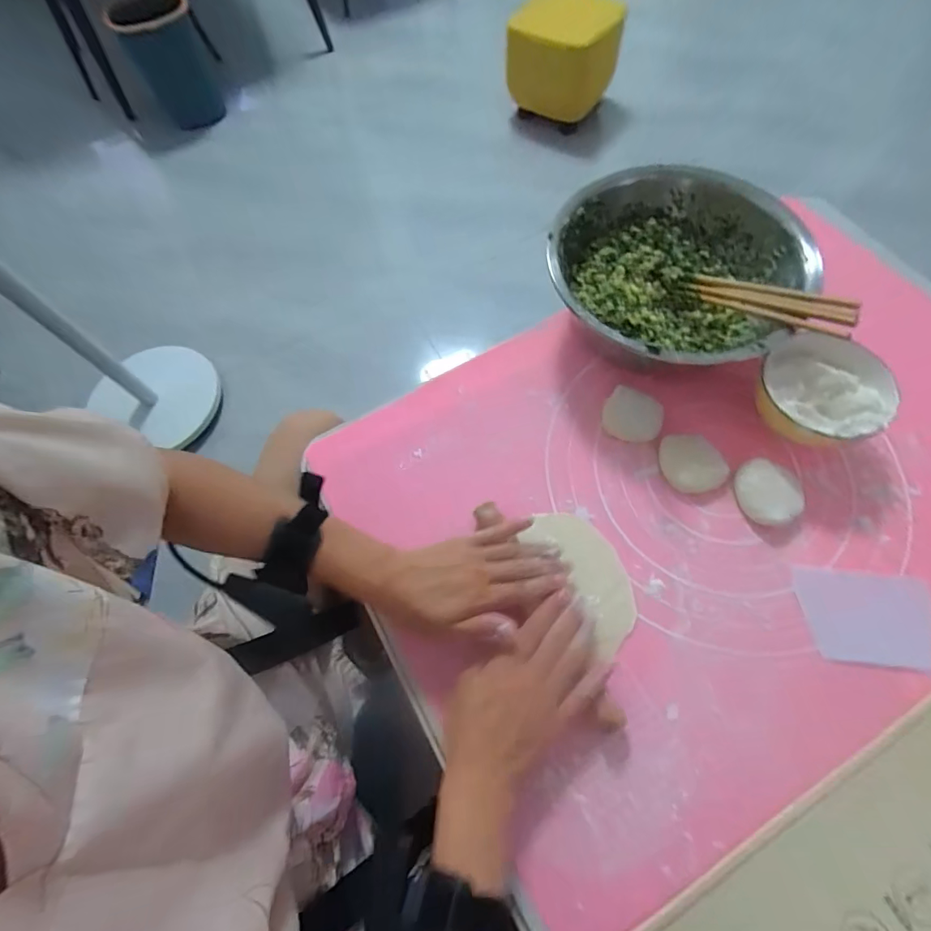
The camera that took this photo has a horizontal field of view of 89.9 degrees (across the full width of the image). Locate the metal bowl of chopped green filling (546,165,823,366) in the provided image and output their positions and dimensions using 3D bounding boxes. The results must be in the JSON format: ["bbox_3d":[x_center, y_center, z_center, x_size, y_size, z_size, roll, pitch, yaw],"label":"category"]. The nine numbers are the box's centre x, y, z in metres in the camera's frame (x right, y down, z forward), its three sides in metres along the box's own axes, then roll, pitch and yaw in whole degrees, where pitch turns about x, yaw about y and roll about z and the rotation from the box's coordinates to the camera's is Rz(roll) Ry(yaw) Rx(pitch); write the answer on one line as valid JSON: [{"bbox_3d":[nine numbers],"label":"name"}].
[{"bbox_3d":[0.217,-0.200,0.509,0.243,0.119,0.245,-1,68,4],"label":"metal bowl of chopped green filling"}]

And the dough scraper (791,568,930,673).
[{"bbox_3d":[0.355,0.135,0.411,0.110,0.004,0.077,3,67,7],"label":"dough scraper"}]

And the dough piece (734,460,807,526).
[{"bbox_3d":[0.289,0.026,0.450,0.057,0.024,0.060,-1,68,4],"label":"dough piece"}]

